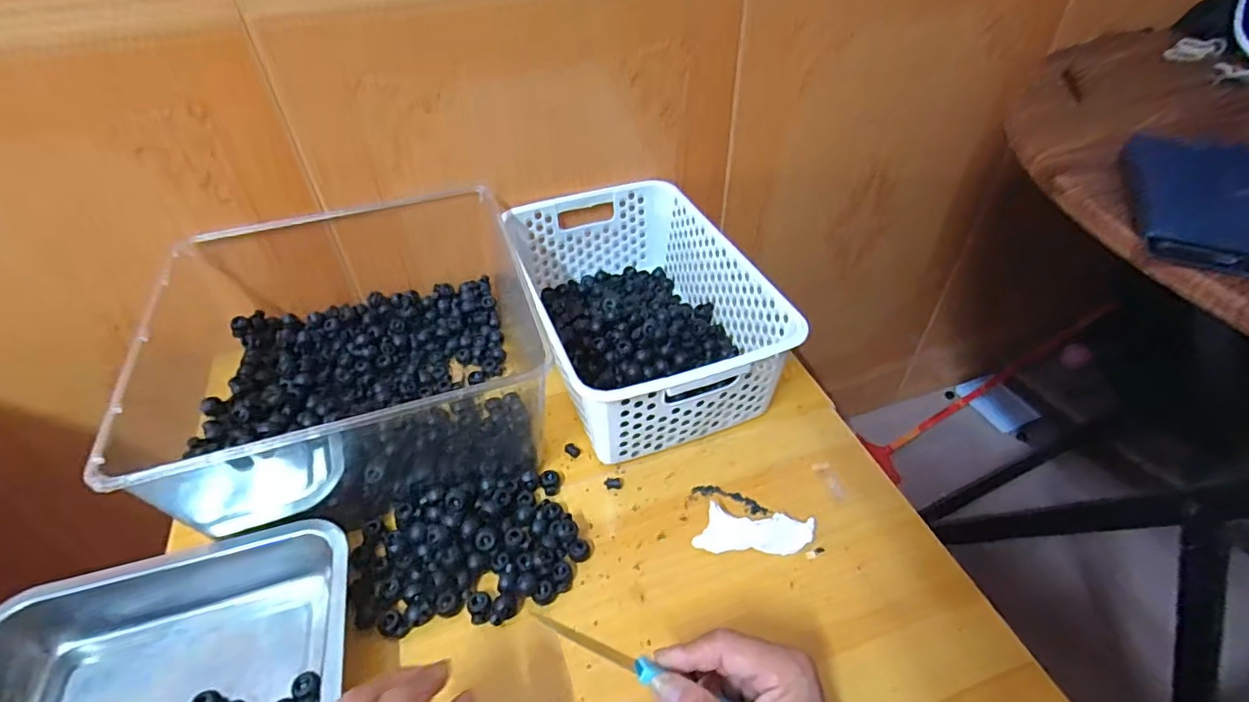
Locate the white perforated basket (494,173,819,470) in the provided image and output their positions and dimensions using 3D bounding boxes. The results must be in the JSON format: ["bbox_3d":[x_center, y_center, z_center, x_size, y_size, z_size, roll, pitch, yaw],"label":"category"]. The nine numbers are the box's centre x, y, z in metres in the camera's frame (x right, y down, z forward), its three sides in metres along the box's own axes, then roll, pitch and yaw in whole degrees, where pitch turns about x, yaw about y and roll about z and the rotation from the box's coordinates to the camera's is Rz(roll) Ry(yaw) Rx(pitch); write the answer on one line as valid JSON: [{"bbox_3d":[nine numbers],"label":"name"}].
[{"bbox_3d":[0.012,-0.046,0.601,0.205,0.100,0.304,-16,47,-15],"label":"white perforated basket"}]

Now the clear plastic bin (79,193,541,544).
[{"bbox_3d":[-0.259,0.003,0.542,0.325,0.118,0.302,-15,45,-13],"label":"clear plastic bin"}]

